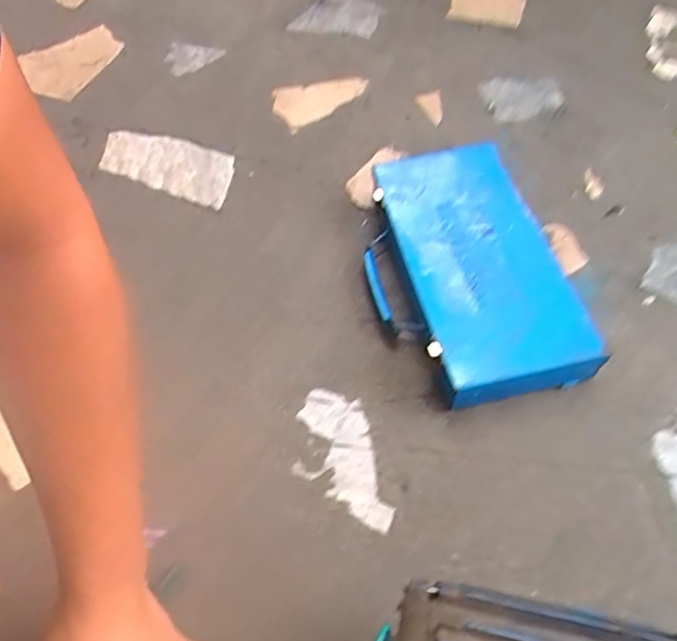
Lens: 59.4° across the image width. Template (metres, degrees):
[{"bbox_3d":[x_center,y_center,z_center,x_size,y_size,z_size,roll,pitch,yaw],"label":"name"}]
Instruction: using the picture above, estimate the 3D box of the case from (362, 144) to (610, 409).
[{"bbox_3d":[0.128,-0.058,0.635,0.184,0.054,0.304,-12,57,-6],"label":"case"}]

